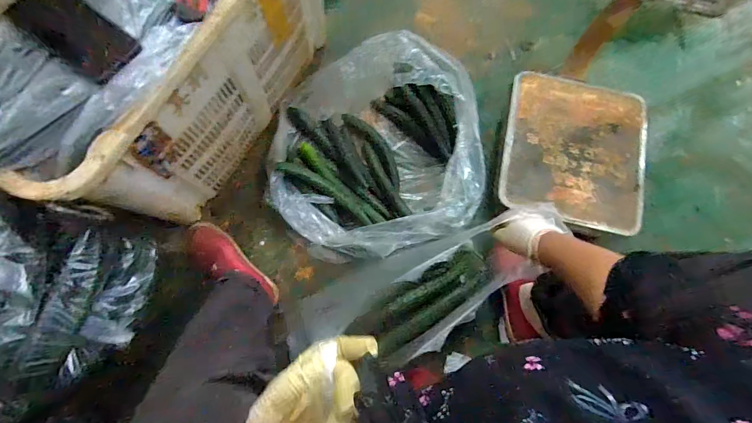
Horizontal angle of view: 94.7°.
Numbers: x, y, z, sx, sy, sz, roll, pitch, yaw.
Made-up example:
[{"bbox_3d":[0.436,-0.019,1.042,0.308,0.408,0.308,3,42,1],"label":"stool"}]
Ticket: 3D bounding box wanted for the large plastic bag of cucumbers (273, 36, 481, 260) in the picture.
[{"bbox_3d":[-0.009,-0.145,0.749,0.457,0.196,0.442,-18,78,-5],"label":"large plastic bag of cucumbers"}]

